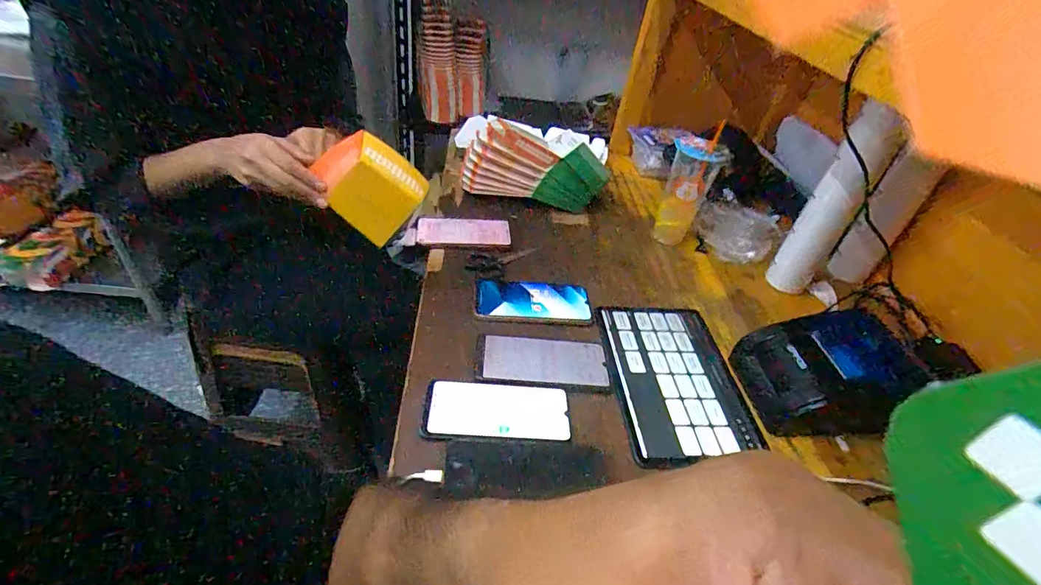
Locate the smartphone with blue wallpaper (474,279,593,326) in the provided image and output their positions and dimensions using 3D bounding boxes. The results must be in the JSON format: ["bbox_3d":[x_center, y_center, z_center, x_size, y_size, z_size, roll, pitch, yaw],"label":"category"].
[{"bbox_3d":[0.018,0.009,0.661,0.164,0.012,0.082,6,41,-4],"label":"smartphone with blue wallpaper"}]

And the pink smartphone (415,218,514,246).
[{"bbox_3d":[-0.093,-0.098,0.758,0.150,0.008,0.059,2,58,-8],"label":"pink smartphone"}]

